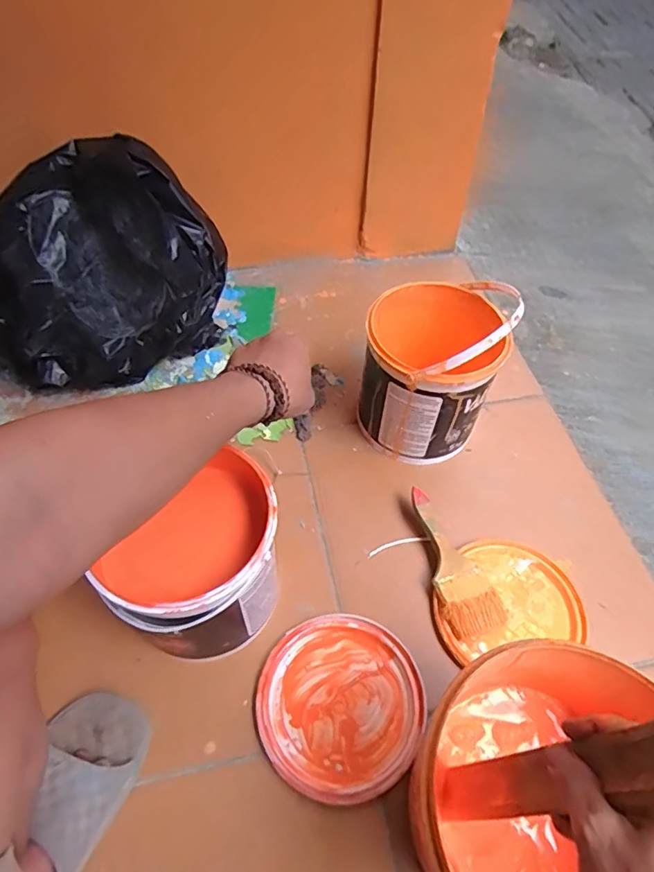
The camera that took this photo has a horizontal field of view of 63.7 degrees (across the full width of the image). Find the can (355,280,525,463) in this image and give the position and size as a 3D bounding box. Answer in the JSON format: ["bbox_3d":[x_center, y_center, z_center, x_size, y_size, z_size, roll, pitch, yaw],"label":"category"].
[{"bbox_3d":[0.133,-0.095,0.710,0.159,0.229,0.171,1,54,-1],"label":"can"}]

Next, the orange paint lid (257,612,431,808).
[{"bbox_3d":[0.016,0.282,0.562,0.170,0.016,0.171,2,53,-3],"label":"orange paint lid"}]

